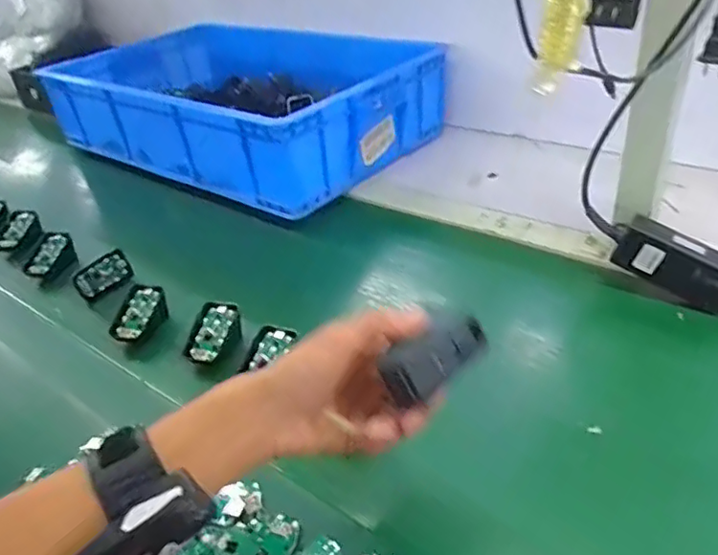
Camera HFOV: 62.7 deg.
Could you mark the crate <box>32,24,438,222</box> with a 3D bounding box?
[{"bbox_3d":[-0.206,-0.291,1.008,0.567,0.136,0.371,23,46,35],"label":"crate"}]

